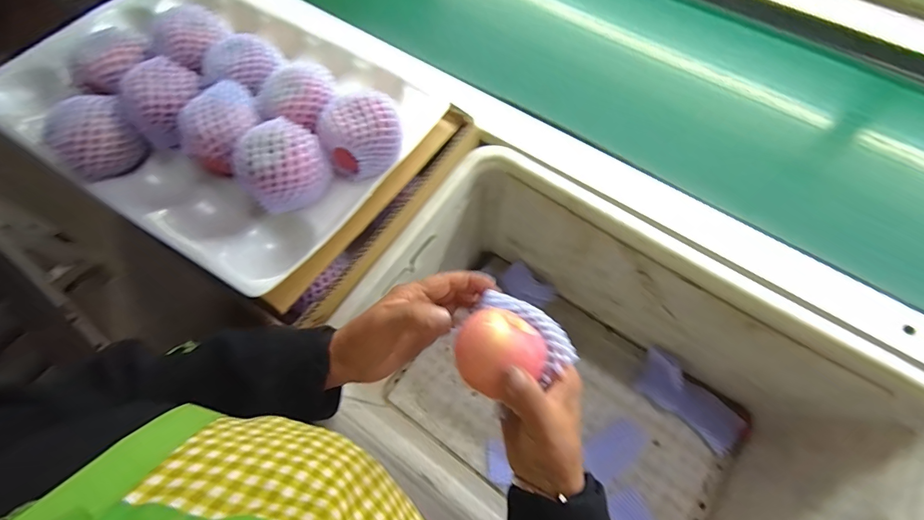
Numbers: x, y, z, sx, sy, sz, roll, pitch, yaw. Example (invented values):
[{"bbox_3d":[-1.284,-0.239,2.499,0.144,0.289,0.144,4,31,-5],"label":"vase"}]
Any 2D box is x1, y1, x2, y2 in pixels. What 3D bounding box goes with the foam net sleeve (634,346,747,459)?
[{"bbox_3d":[0.339,0.211,0.579,0.160,0.030,0.067,41,73,17],"label":"foam net sleeve"}]

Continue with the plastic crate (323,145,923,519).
[{"bbox_3d":[0.143,0.180,0.477,0.525,0.300,0.337,33,71,14],"label":"plastic crate"}]

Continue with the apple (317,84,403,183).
[{"bbox_3d":[-0.097,-0.123,0.388,0.080,0.063,0.068,-25,68,-9],"label":"apple"}]

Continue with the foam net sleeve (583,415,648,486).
[{"bbox_3d":[0.227,0.277,0.573,0.110,0.011,0.053,-27,68,-24],"label":"foam net sleeve"}]

